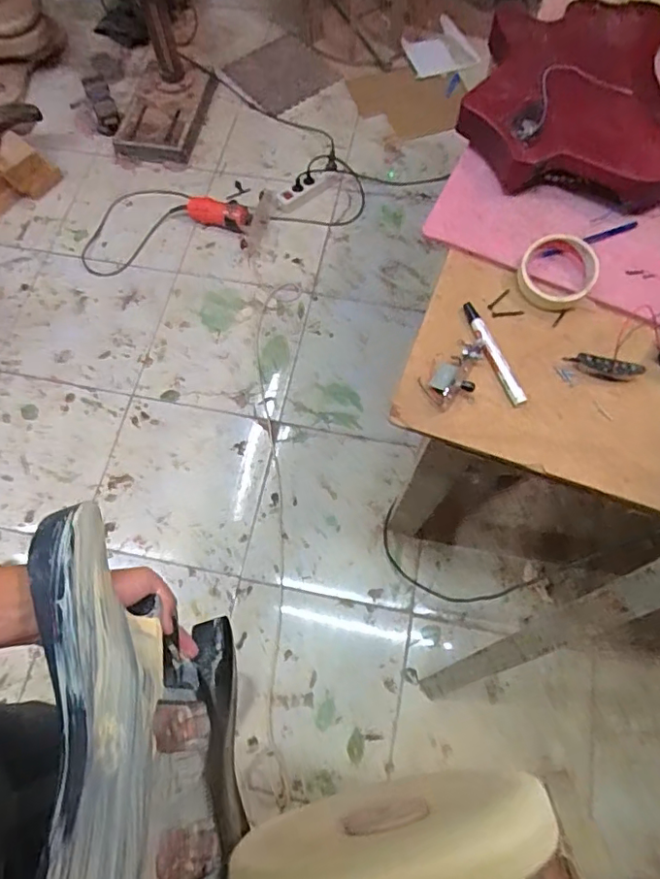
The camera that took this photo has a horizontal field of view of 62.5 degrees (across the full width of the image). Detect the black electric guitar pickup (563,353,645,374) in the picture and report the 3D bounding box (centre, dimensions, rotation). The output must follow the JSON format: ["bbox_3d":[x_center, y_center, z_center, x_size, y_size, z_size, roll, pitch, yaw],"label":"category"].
[{"bbox_3d":[0.320,-0.087,0.636,0.080,0.026,0.015,15,68,8],"label":"black electric guitar pickup"}]

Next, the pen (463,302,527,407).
[{"bbox_3d":[0.193,-0.104,0.649,0.020,0.017,0.144,-21,68,-8],"label":"pen"}]

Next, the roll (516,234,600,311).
[{"bbox_3d":[0.282,-0.210,0.671,0.087,0.030,0.089,0,67,1],"label":"roll"}]

